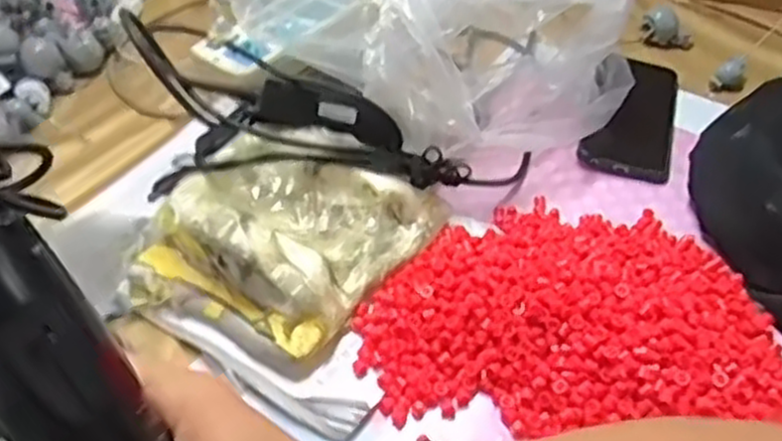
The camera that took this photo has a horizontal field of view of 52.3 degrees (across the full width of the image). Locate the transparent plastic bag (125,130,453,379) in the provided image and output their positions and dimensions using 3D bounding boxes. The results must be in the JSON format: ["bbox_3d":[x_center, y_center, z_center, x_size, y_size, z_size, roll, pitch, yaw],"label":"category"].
[{"bbox_3d":[-0.074,0.002,0.550,0.159,0.048,0.180,23,49,21],"label":"transparent plastic bag"}]

